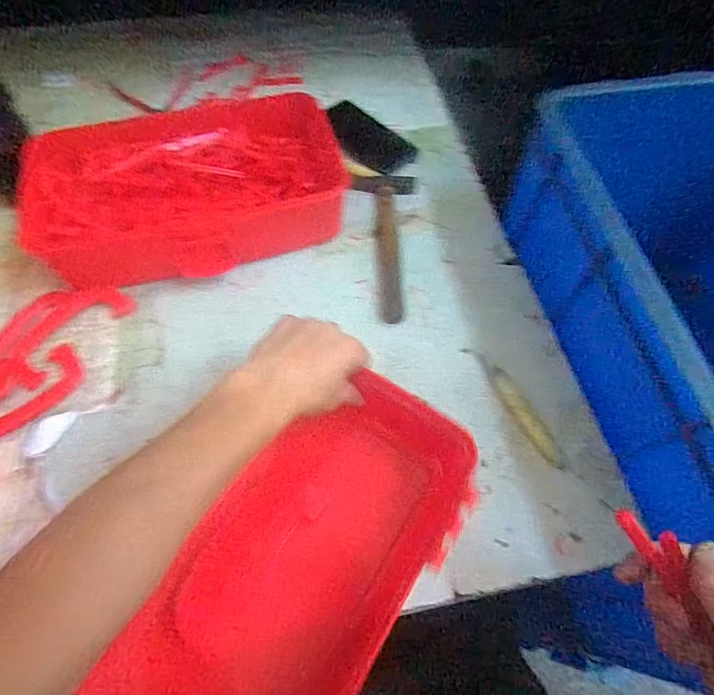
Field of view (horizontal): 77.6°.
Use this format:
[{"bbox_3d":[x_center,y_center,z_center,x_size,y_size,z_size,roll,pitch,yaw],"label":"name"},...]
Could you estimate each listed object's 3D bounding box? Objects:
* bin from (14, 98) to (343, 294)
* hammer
[{"bbox_3d":[-0.203,-0.199,0.549,0.359,0.081,0.208,-20,64,-12],"label":"bin"},{"bbox_3d":[0.034,-0.130,0.552,0.082,0.020,0.217,1,61,-1],"label":"hammer"}]

